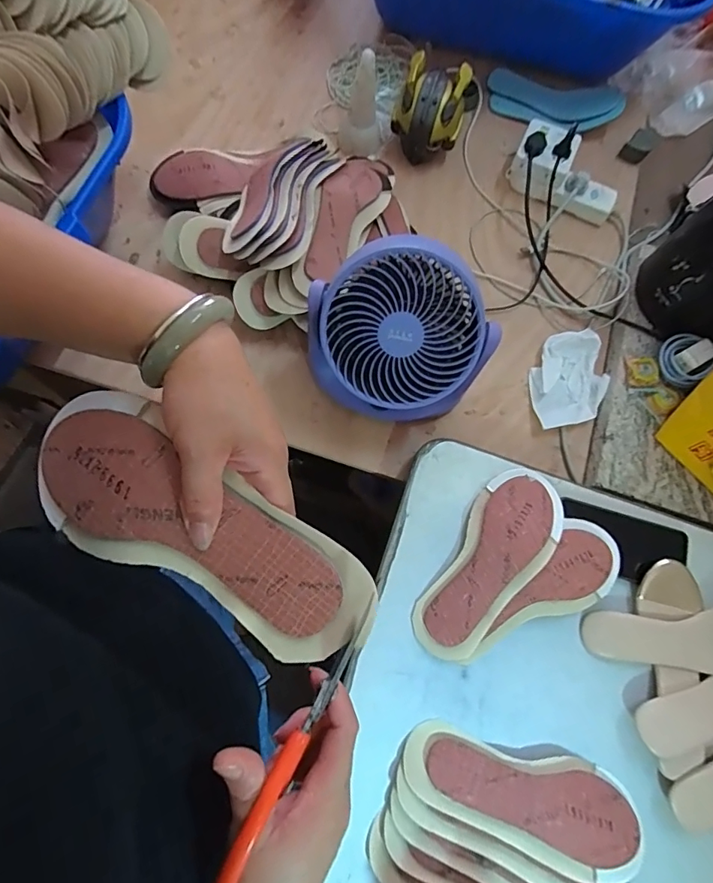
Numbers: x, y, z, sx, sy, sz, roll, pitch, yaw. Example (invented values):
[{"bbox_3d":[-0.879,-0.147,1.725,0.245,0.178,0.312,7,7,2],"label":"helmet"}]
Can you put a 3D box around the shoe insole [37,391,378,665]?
[{"bbox_3d":[-0.100,0.055,0.295,0.233,0.028,0.088,31,89,3],"label":"shoe insole"}]

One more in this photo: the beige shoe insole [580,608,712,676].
[{"bbox_3d":[0.372,0.224,0.531,0.219,0.018,0.072,-6,79,11],"label":"beige shoe insole"}]

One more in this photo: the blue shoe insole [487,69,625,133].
[{"bbox_3d":[0.335,-0.587,0.815,0.222,0.032,0.086,21,75,5],"label":"blue shoe insole"}]

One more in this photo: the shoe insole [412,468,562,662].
[{"bbox_3d":[0.157,0.135,0.549,0.088,0.036,0.239,33,76,8],"label":"shoe insole"}]

